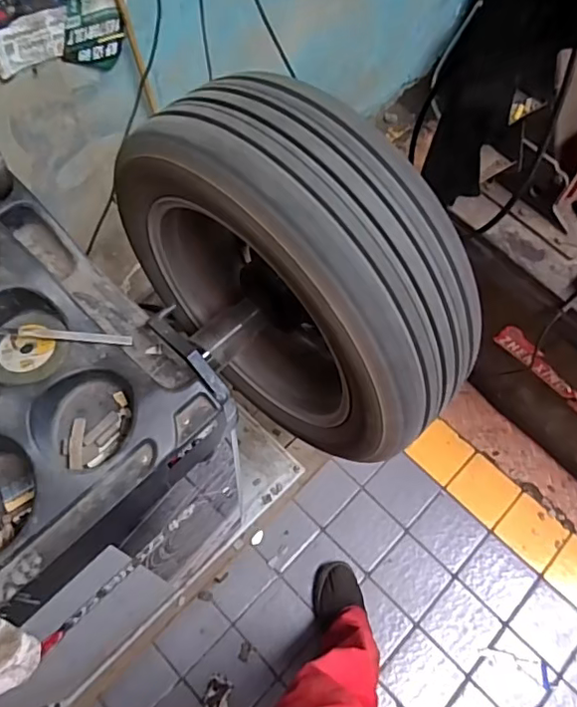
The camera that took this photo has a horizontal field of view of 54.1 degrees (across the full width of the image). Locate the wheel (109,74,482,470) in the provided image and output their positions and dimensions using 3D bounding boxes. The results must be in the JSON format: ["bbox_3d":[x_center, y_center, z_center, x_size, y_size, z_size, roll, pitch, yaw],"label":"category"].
[{"bbox_3d":[0.008,-0.111,0.849,0.214,0.489,0.561,-40,71,-20],"label":"wheel"}]

